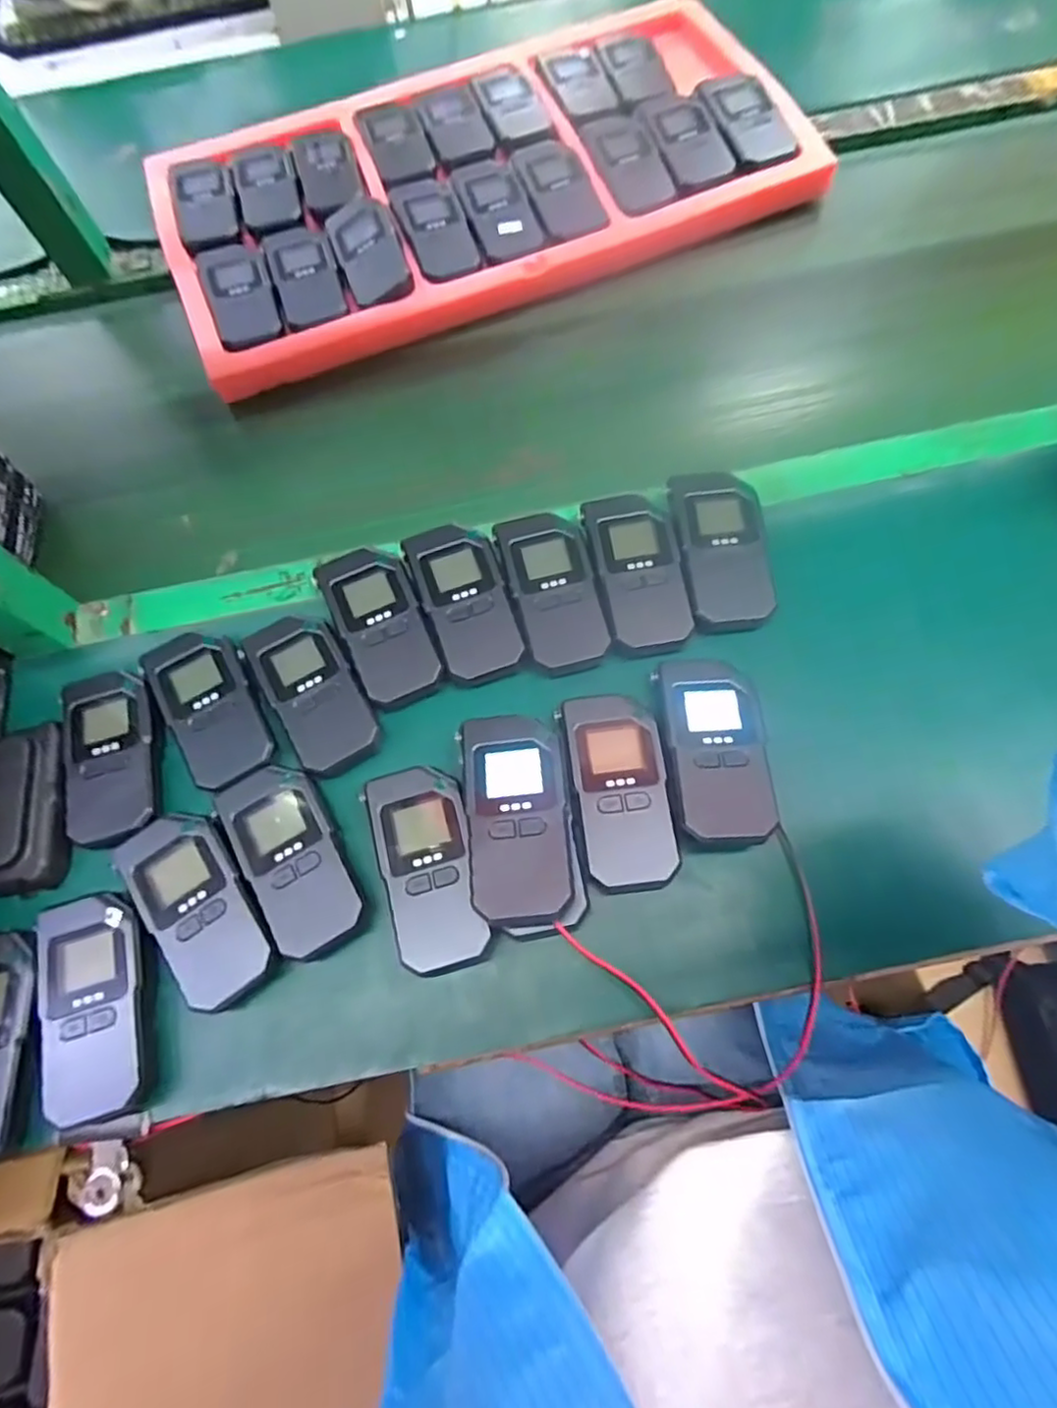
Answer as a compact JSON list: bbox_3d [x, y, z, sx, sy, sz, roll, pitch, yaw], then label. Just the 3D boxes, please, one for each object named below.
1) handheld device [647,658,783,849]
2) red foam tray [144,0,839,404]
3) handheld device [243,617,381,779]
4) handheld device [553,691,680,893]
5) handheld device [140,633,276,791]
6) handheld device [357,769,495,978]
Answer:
[{"bbox_3d":[0.113,0.025,0.383,0.057,0.020,0.117,-6,70,0],"label":"handheld device"},{"bbox_3d":[-0.049,-0.495,0.605,0.581,0.039,0.318,-19,71,-4],"label":"red foam tray"},{"bbox_3d":[-0.142,-0.006,0.434,0.055,0.023,0.117,-30,72,-8],"label":"handheld device"},{"bbox_3d":[0.055,0.050,0.387,0.056,0.018,0.118,-11,70,-2],"label":"handheld device"},{"bbox_3d":[-0.211,0.002,0.435,0.058,0.024,0.114,-32,72,-9],"label":"handheld device"},{"bbox_3d":[-0.058,0.095,0.380,0.055,0.020,0.117,-18,71,-4],"label":"handheld device"}]

